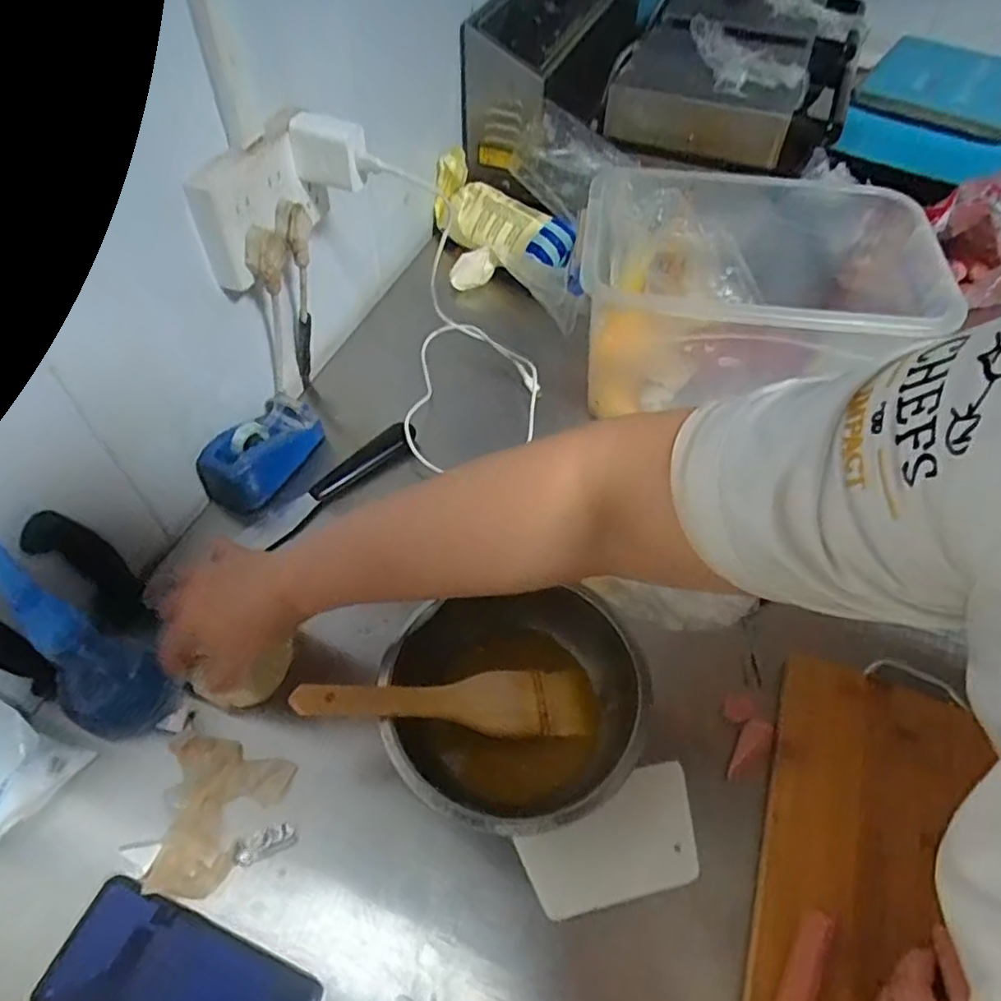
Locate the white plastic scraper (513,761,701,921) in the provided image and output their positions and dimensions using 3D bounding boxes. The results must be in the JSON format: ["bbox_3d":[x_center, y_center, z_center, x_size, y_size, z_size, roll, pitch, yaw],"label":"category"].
[{"bbox_3d":[0.076,0.232,0.442,0.121,0.011,0.075,-9,55,-8],"label":"white plastic scraper"}]

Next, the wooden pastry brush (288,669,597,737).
[{"bbox_3d":[-0.030,0.140,0.449,0.216,0.015,0.046,10,50,-26],"label":"wooden pastry brush"}]

